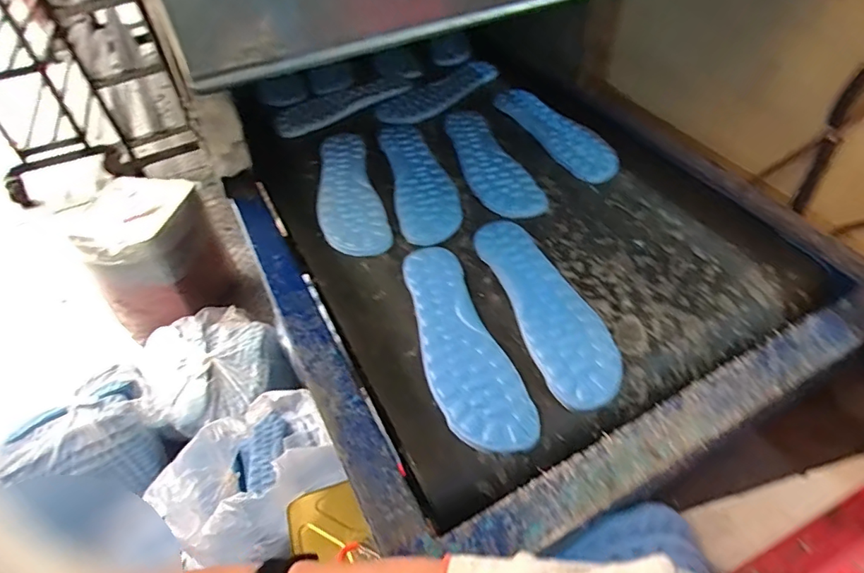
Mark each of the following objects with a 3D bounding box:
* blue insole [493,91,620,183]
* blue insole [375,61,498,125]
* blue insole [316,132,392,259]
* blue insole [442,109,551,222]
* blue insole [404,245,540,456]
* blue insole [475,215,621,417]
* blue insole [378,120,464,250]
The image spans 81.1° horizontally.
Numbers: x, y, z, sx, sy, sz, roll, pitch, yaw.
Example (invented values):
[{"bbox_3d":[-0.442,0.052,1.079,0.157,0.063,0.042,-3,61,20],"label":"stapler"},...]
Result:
[{"bbox_3d":[0.189,-0.234,0.756,0.089,0.010,0.254,-20,51,-14],"label":"blue insole"},{"bbox_3d":[0.018,-0.329,0.849,0.254,0.010,0.081,-34,56,-23],"label":"blue insole"},{"bbox_3d":[-0.117,-0.138,0.682,0.081,0.009,0.269,-13,50,-8],"label":"blue insole"},{"bbox_3d":[0.075,-0.189,0.718,0.081,0.008,0.267,-13,50,-8],"label":"blue insole"},{"bbox_3d":[0.023,0.048,0.512,0.077,0.007,0.256,-15,50,-10],"label":"blue insole"},{"bbox_3d":[0.118,0.010,0.537,0.078,0.012,0.255,-14,50,-9],"label":"blue insole"},{"bbox_3d":[-0.017,-0.152,0.690,0.082,0.006,0.256,-11,50,-6],"label":"blue insole"}]

